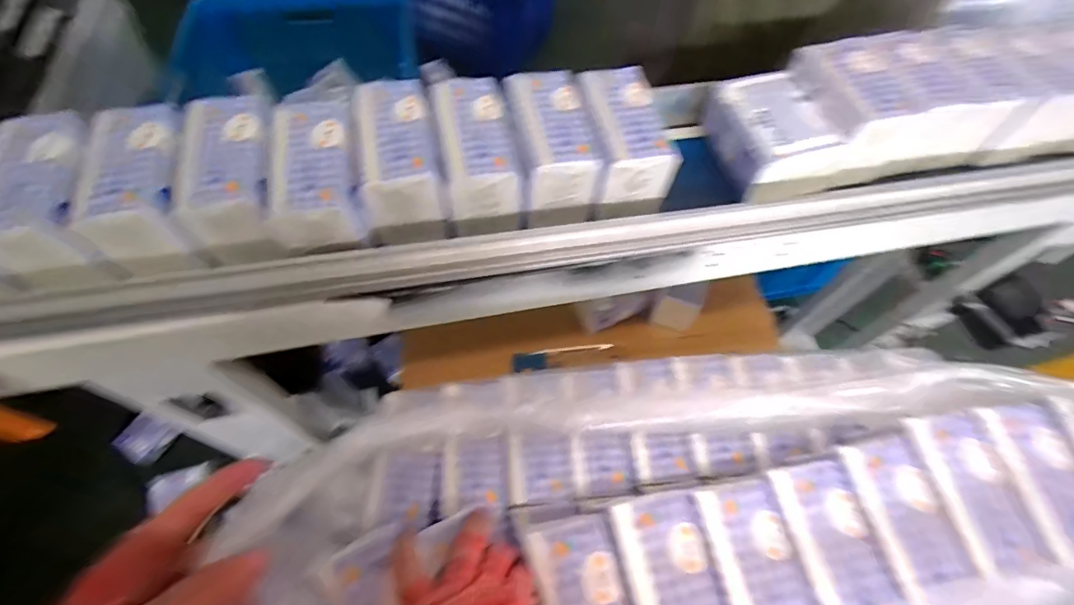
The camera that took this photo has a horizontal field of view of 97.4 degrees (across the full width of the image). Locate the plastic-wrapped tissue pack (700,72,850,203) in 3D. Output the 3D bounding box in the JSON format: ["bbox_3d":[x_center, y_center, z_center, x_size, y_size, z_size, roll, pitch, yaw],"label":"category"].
[{"bbox_3d":[0.238,-0.172,0.484,0.090,0.061,0.118,-10,62,-10],"label":"plastic-wrapped tissue pack"}]

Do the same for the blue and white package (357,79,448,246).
[{"bbox_3d":[-0.123,-0.129,0.425,0.067,0.094,0.123,-12,62,-11],"label":"blue and white package"}]

